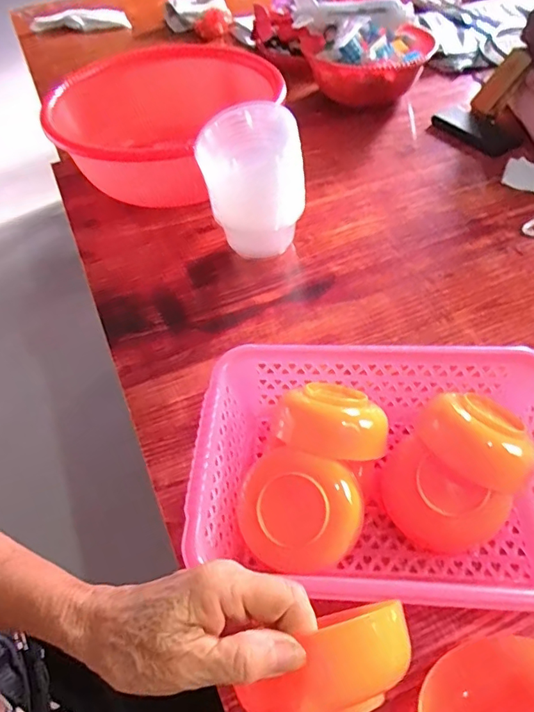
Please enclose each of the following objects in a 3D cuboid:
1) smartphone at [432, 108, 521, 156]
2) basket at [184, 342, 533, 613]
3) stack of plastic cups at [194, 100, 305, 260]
[{"bbox_3d":[0.343,-0.365,0.815,0.074,0.011,0.144,-26,54,-18],"label":"smartphone"},{"bbox_3d":[0.100,0.098,0.420,0.298,0.078,0.207,1,50,5],"label":"basket"},{"bbox_3d":[-0.019,-0.210,0.640,0.113,0.171,0.099,-13,51,-7],"label":"stack of plastic cups"}]

